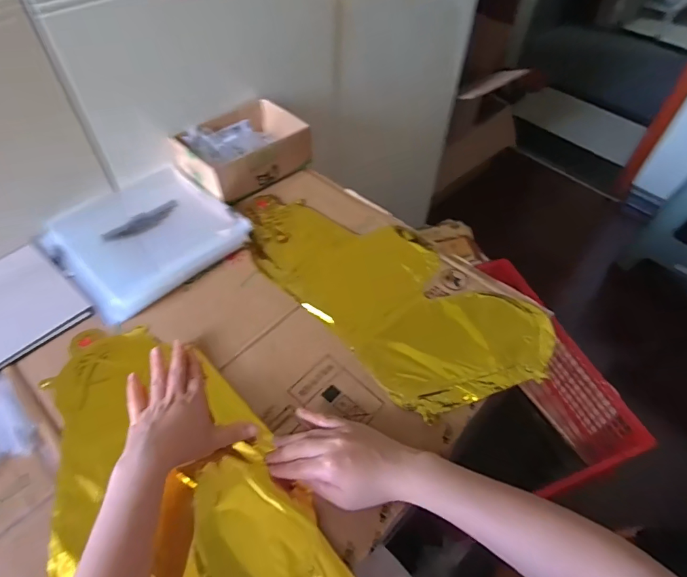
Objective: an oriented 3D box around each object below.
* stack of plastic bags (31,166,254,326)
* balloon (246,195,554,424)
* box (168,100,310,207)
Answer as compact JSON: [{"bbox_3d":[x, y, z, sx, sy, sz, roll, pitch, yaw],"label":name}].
[{"bbox_3d":[-0.283,-0.081,0.620,0.216,0.025,0.223,38,60,25],"label":"stack of plastic bags"},{"bbox_3d":[0.045,-0.007,0.582,0.430,0.028,0.204,36,58,25],"label":"balloon"},{"bbox_3d":[-0.160,-0.225,0.706,0.188,0.065,0.135,-36,61,-26],"label":"box"}]

